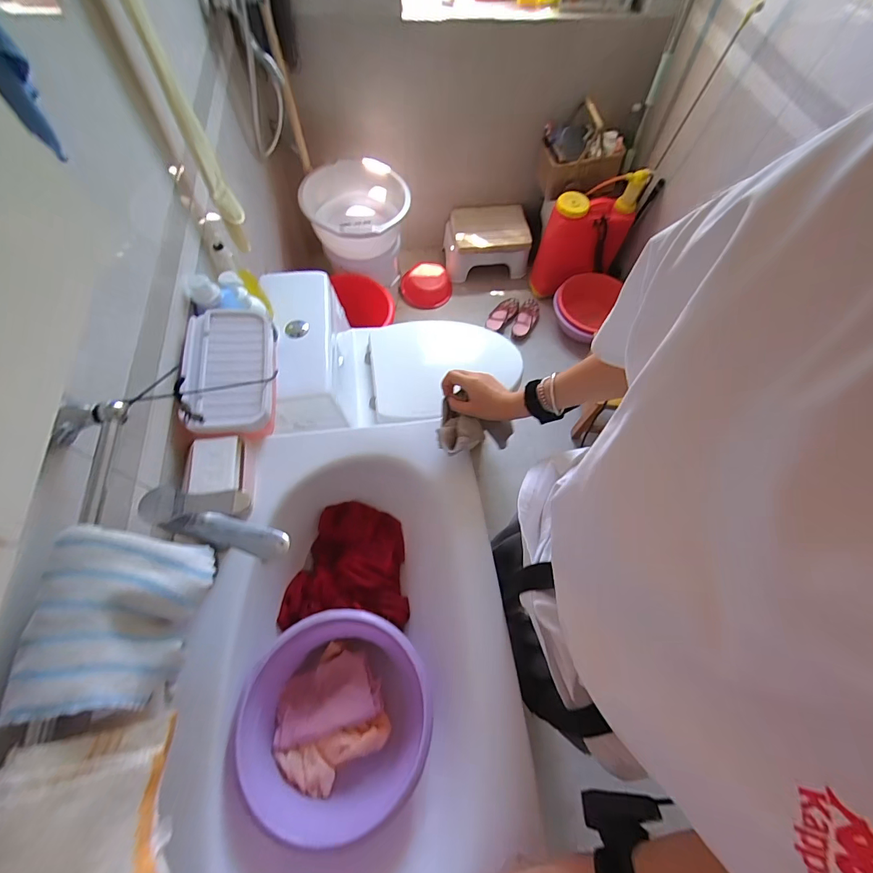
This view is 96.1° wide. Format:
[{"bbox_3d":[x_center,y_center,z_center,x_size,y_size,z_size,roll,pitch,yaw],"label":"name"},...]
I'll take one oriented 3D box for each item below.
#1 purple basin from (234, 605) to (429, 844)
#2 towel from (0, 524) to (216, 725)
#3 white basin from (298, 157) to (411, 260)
[{"bbox_3d":[-0.139,0.383,0.554,0.223,0.119,0.239,1,64,-2],"label":"purple basin"},{"bbox_3d":[-0.273,0.158,0.350,0.038,0.123,0.137,-14,60,19],"label":"towel"},{"bbox_3d":[-0.297,-0.839,1.482,0.383,0.198,0.380,1,64,-2],"label":"white basin"}]

